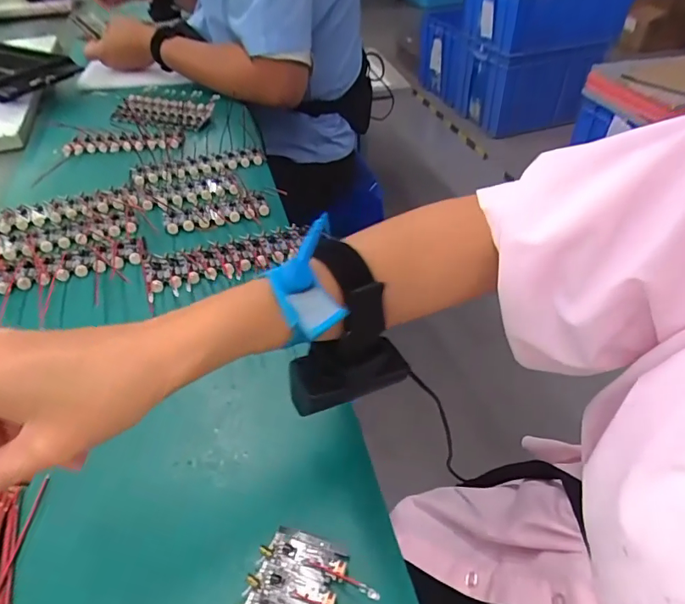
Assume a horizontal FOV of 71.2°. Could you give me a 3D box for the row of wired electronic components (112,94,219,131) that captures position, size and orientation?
[{"bbox_3d":[-0.271,-0.290,0.717,0.160,0.015,0.074,10,45,13],"label":"row of wired electronic components"}]

